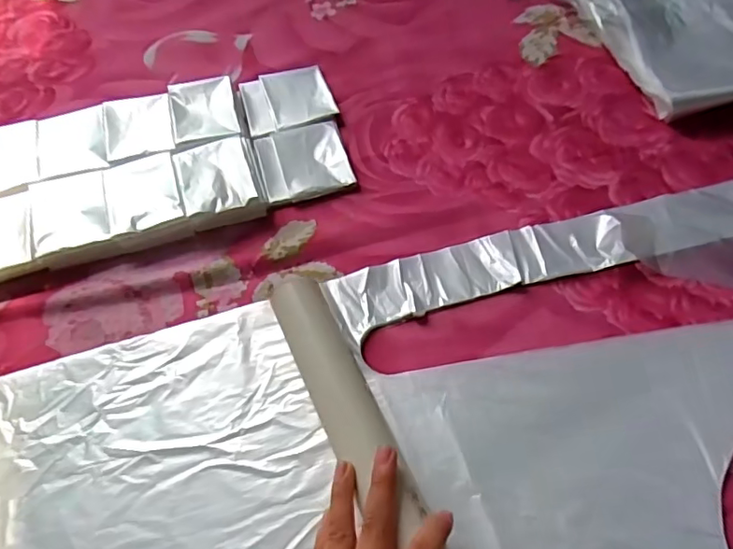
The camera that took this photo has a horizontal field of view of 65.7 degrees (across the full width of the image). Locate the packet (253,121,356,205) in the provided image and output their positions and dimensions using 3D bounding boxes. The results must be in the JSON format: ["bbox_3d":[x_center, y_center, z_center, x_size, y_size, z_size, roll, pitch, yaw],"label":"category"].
[{"bbox_3d":[-0.058,-0.105,0.529,0.081,0.010,0.082,-15,58,-5],"label":"packet"}]

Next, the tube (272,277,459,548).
[{"bbox_3d":[0.020,0.145,0.340,0.041,0.027,0.364,-23,58,-10],"label":"tube"}]

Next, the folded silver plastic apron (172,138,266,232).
[{"bbox_3d":[-0.132,-0.082,0.510,0.065,0.023,0.080,-18,59,-7],"label":"folded silver plastic apron"}]

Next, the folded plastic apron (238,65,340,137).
[{"bbox_3d":[-0.081,-0.177,0.575,0.088,0.011,0.083,-16,59,-6],"label":"folded plastic apron"}]

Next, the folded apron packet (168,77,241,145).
[{"bbox_3d":[-0.158,-0.159,0.560,0.062,0.023,0.077,-12,58,-3],"label":"folded apron packet"}]

